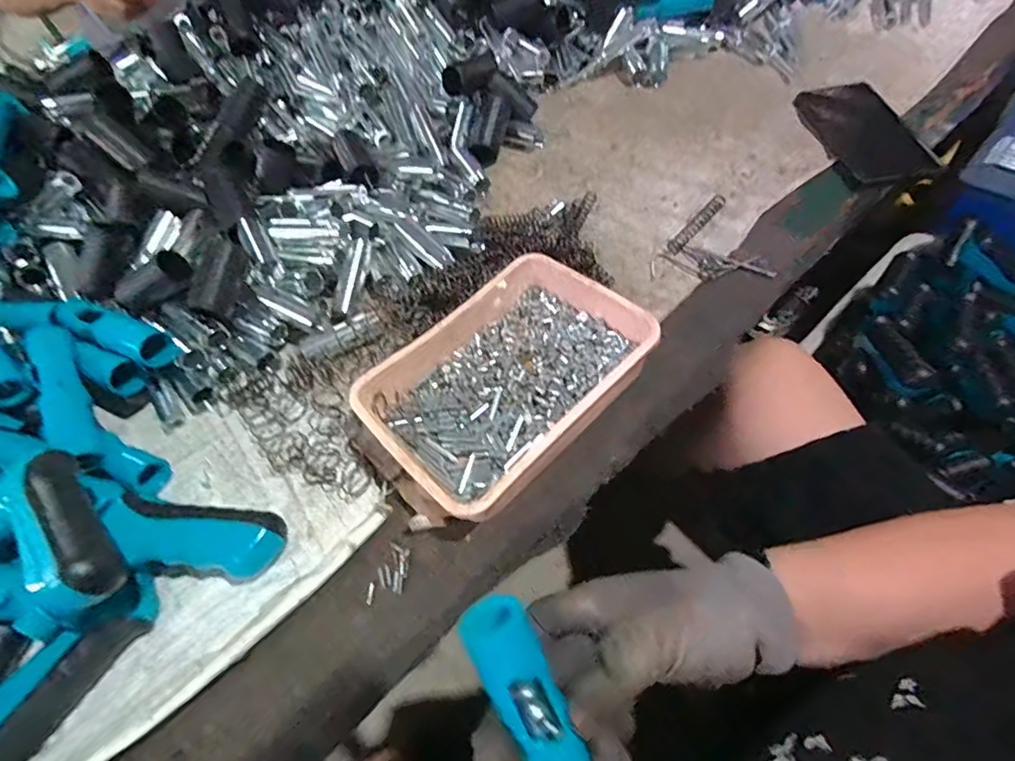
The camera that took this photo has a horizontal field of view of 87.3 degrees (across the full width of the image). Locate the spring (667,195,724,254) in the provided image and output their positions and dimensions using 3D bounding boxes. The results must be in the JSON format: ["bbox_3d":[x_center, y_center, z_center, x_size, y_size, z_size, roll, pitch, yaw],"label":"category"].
[{"bbox_3d":[0.171,-0.144,0.485,0.016,0.013,0.077,35,67,29],"label":"spring"}]

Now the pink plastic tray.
[{"bbox_3d":[0.001,-0.001,0.394,0.140,0.051,0.196,36,68,29],"label":"pink plastic tray"}]

